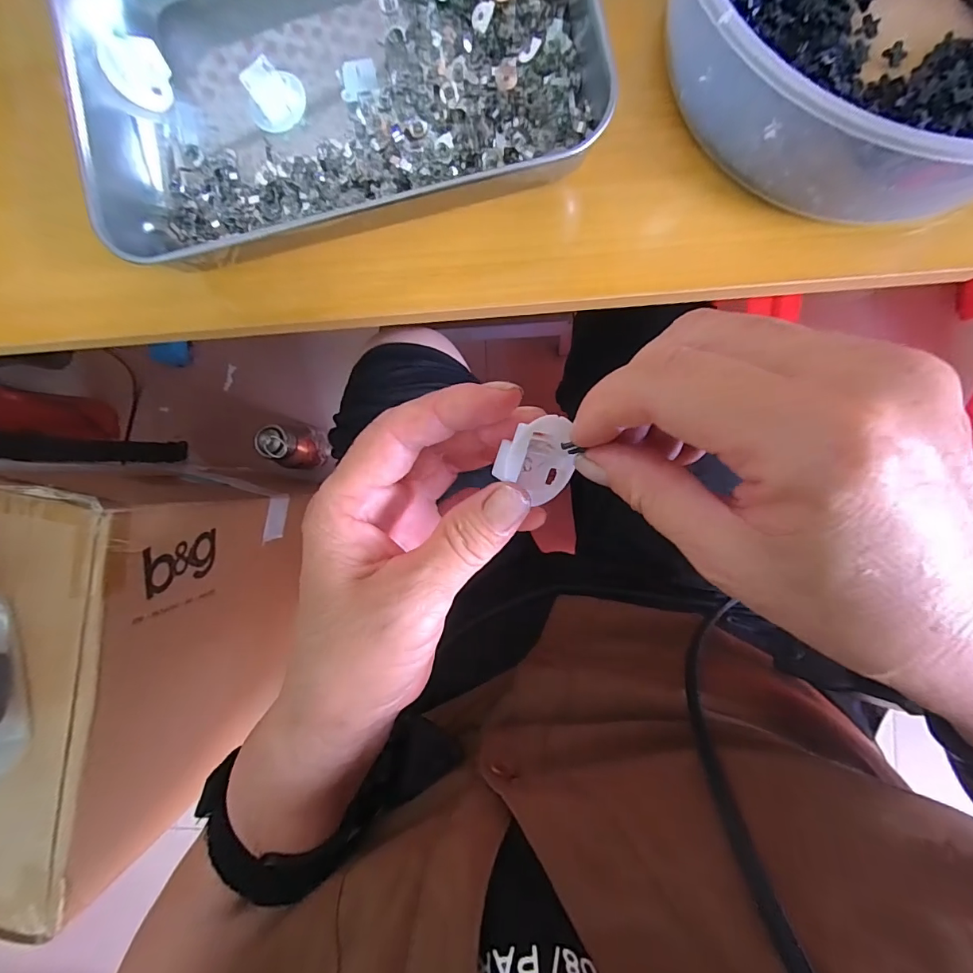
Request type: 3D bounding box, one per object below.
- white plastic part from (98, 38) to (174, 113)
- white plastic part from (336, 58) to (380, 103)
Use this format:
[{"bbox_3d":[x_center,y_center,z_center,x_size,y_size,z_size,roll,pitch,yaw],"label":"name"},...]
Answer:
[{"bbox_3d":[-0.187,-0.223,0.245,0.007,0.033,0.030,3,122,35],"label":"white plastic part"},{"bbox_3d":[-0.070,-0.221,0.247,0.020,0.004,0.021,-11,90,5],"label":"white plastic part"}]

